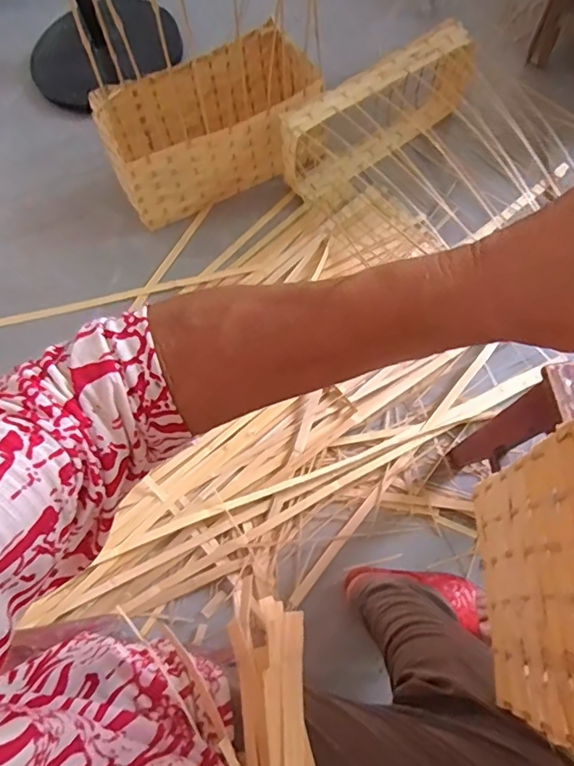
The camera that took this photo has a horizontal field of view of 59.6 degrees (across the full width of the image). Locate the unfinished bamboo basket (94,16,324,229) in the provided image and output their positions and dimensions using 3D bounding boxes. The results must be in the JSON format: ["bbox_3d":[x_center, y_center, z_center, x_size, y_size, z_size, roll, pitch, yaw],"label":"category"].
[{"bbox_3d":[-0.148,-0.531,1.052,0.448,0.183,0.240,-30,71,-8],"label":"unfinished bamboo basket"}]

